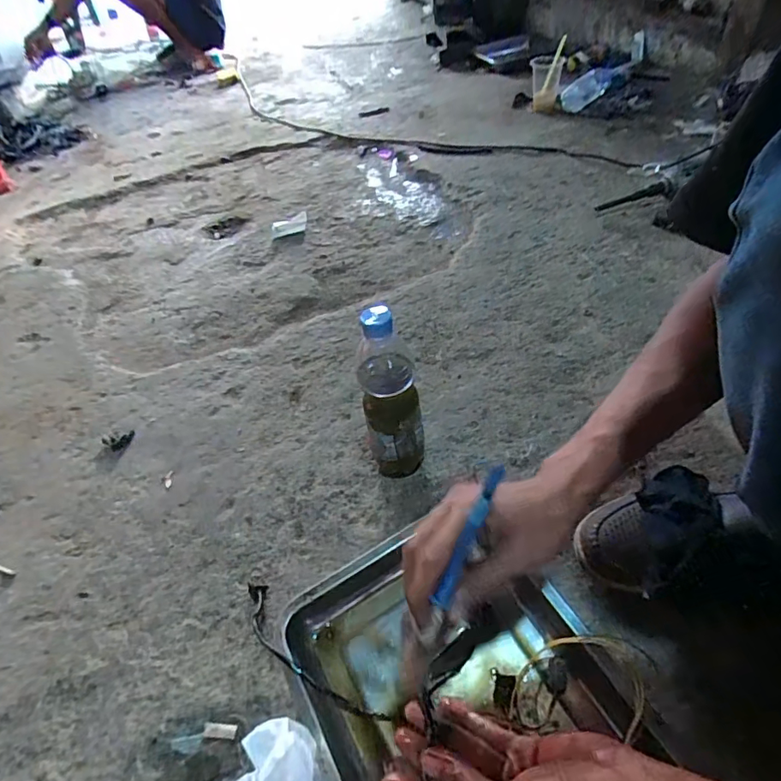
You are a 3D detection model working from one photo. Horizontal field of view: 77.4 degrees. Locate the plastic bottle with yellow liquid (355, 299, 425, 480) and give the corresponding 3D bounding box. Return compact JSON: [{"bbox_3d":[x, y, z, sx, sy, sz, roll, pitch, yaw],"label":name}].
[{"bbox_3d":[0.001,0.006,0.576,0.064,0.245,0.076,-8,50,1],"label":"plastic bottle with yellow liquid"}]

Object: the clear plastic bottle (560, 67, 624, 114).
[{"bbox_3d":[0.572,-0.859,1.365,0.070,0.049,0.297,31,61,29],"label":"clear plastic bottle"}]

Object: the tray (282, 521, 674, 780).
[{"bbox_3d":[0.077,0.301,0.436,0.269,0.060,0.373,-22,50,-14],"label":"tray"}]

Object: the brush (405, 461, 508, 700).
[{"bbox_3d":[0.042,0.139,0.349,0.017,0.010,0.188,24,98,25],"label":"brush"}]

